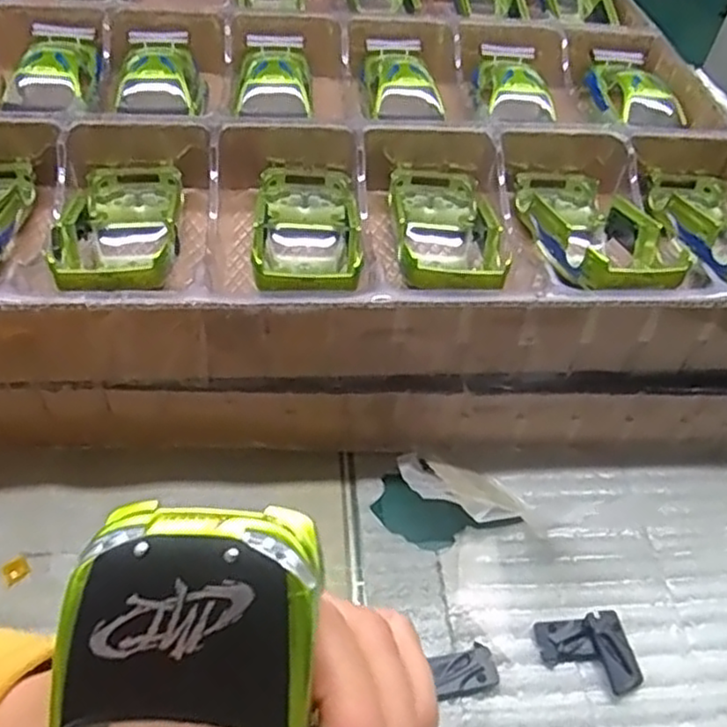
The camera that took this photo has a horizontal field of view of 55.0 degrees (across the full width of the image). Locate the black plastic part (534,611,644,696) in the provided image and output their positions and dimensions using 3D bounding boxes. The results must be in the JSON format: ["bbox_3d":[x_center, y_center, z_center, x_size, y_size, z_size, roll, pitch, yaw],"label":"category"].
[{"bbox_3d":[0.098,0.127,0.304,0.039,0.006,0.033,-4,49,-9],"label":"black plastic part"}]

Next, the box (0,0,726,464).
[{"bbox_3d":[-0.084,-0.152,0.472,0.641,0.103,0.454,0,49,-6],"label":"box"}]

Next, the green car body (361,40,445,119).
[{"bbox_3d":[0.024,-0.198,0.486,0.047,0.024,0.087,-2,49,-7],"label":"green car body"}]

